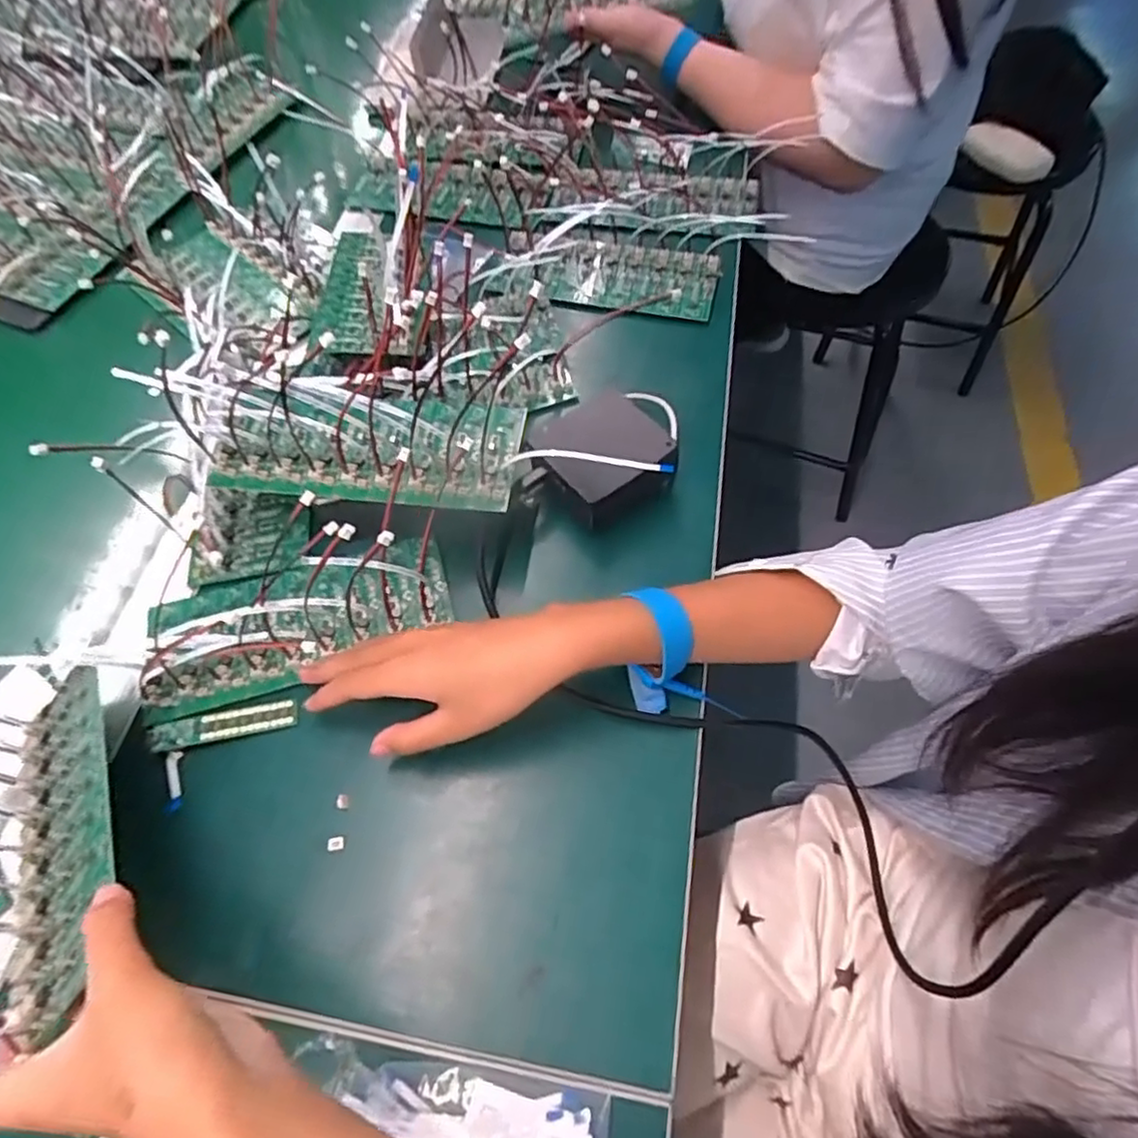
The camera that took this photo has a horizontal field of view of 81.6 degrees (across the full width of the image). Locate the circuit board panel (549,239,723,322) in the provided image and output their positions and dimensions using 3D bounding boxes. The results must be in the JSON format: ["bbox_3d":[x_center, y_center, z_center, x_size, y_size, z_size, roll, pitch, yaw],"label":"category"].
[{"bbox_3d":[0.058,-0.260,0.591,0.143,0.021,0.072,10,62,9],"label":"circuit board panel"}]

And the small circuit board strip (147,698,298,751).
[{"bbox_3d":[-0.212,0.095,0.404,0.085,0.006,0.019,-12,61,-3],"label":"small circuit board strip"}]

